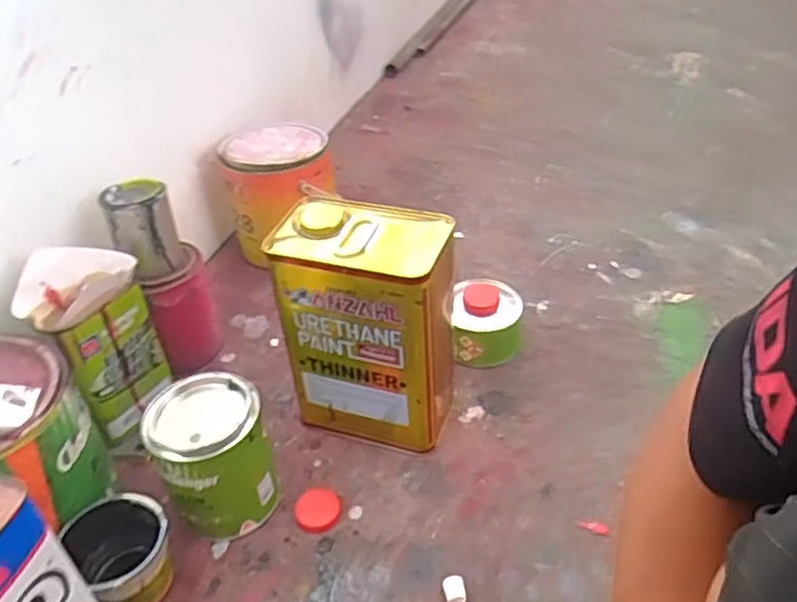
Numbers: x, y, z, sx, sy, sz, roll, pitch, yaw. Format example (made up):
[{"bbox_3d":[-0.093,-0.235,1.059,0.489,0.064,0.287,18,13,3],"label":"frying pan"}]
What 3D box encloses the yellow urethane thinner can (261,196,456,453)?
[{"bbox_3d":[-0.027,0.031,0.735,0.160,0.247,0.107,12,42,18],"label":"yellow urethane thinner can"}]

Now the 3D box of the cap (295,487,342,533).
[{"bbox_3d":[-0.083,0.213,0.708,0.046,0.009,0.047,-2,39,2],"label":"cap"}]

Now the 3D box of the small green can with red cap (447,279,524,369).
[{"bbox_3d":[0.109,0.024,0.867,0.087,0.076,0.091,-2,39,2],"label":"small green can with red cap"}]

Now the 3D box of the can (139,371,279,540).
[{"bbox_3d":[-0.180,0.153,0.683,0.101,0.142,0.097,-2,39,2],"label":"can"}]

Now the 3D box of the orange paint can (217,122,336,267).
[{"bbox_3d":[-0.176,-0.162,1.053,0.152,0.168,0.152,-7,39,-4],"label":"orange paint can"}]

